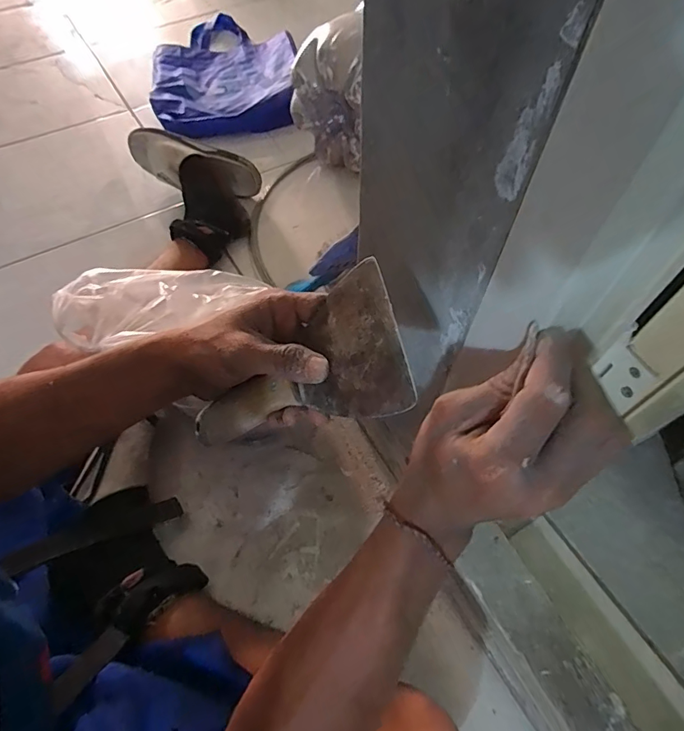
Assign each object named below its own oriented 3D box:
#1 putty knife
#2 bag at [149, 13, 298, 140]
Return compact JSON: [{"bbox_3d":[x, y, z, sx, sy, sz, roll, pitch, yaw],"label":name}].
[{"bbox_3d":[-0.036,0.011,0.285,0.165,0.018,0.090,-26,53,26],"label":"putty knife"},{"bbox_3d":[-0.298,-0.761,1.145,0.359,0.077,0.587,-11,58,-6],"label":"bag"}]

